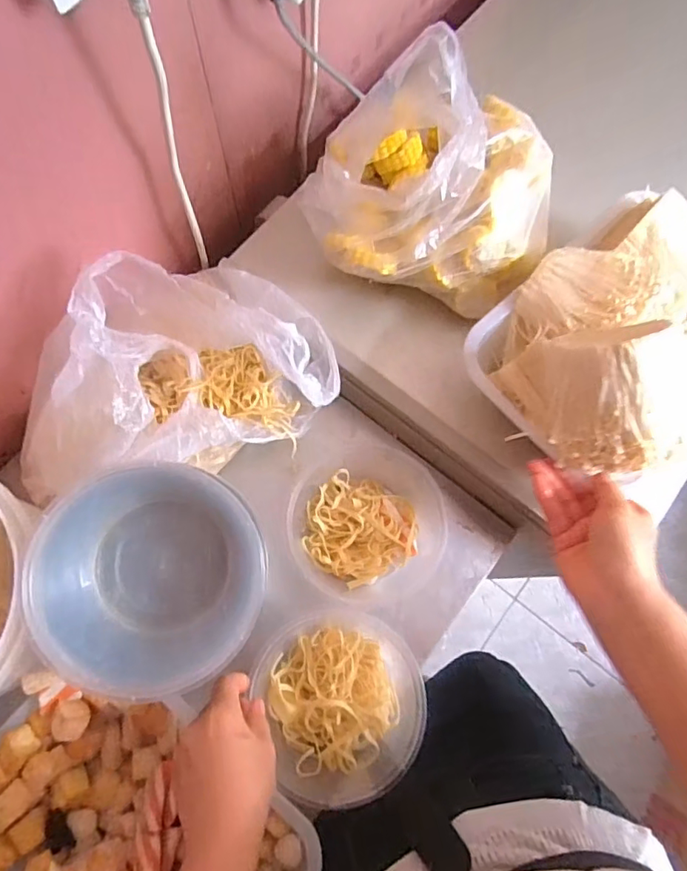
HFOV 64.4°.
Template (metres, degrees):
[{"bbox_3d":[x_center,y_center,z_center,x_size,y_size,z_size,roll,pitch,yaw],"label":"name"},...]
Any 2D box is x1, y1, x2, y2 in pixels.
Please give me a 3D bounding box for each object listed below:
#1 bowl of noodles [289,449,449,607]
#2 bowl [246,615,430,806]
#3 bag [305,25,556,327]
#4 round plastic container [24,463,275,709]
[{"bbox_3d":[0.031,0.088,0.587,0.163,0.077,0.169,0,74,-2],"label":"bowl of noodles"},{"bbox_3d":[0.000,0.257,0.521,0.144,0.062,0.165,-13,75,-5],"label":"bowl"},{"bbox_3d":[0.088,-0.249,0.496,0.238,0.180,0.180,10,74,1],"label":"bag"},{"bbox_3d":[-0.144,0.116,0.431,0.158,0.090,0.156,-10,75,-5],"label":"round plastic container"}]

